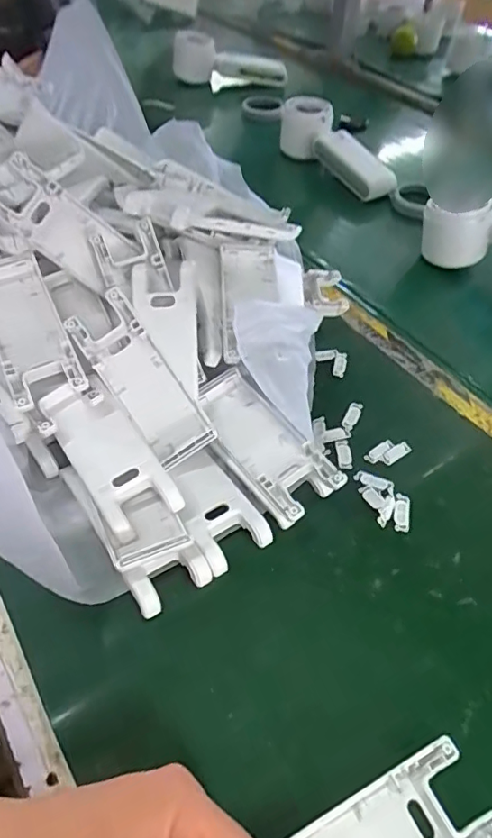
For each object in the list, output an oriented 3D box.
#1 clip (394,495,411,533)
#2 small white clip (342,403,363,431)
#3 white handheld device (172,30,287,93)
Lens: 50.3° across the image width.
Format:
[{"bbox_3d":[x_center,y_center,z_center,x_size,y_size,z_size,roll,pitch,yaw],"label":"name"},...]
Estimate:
[{"bbox_3d":[0.089,0.054,0.298,0.009,0.006,0.022,11,50,5],"label":"clip"},{"bbox_3d":[0.071,-0.003,0.352,0.008,0.004,0.023,24,52,15],"label":"small white clip"},{"bbox_3d":[-0.021,-0.498,0.739,0.159,0.074,0.038,-12,52,-14],"label":"white handheld device"}]

